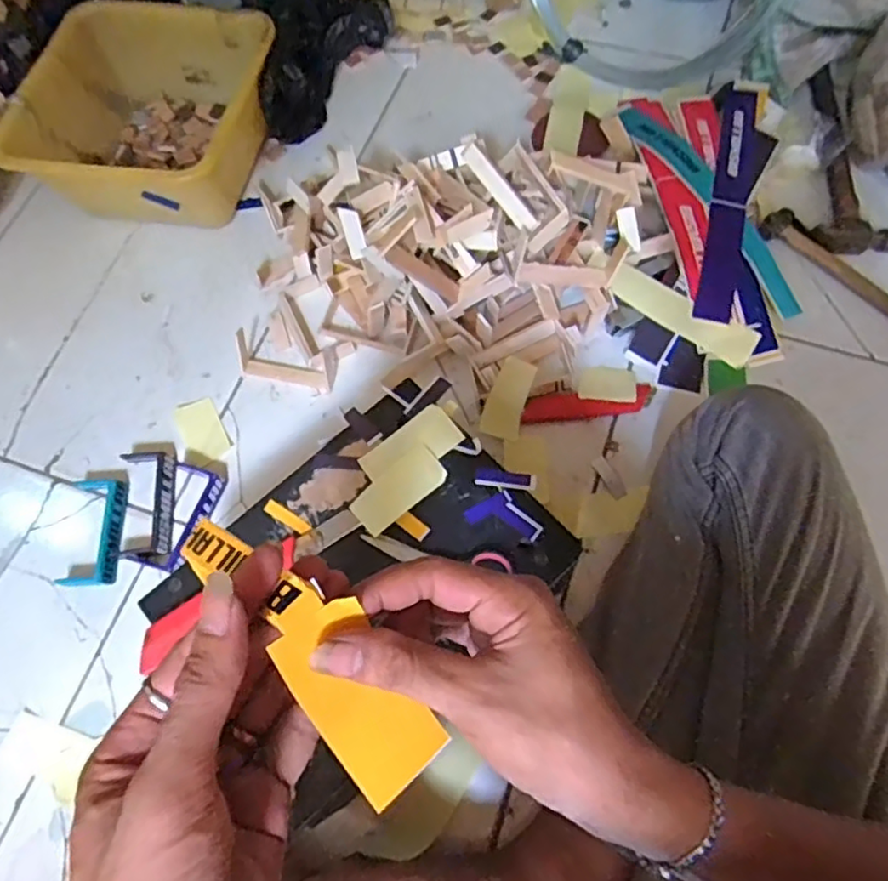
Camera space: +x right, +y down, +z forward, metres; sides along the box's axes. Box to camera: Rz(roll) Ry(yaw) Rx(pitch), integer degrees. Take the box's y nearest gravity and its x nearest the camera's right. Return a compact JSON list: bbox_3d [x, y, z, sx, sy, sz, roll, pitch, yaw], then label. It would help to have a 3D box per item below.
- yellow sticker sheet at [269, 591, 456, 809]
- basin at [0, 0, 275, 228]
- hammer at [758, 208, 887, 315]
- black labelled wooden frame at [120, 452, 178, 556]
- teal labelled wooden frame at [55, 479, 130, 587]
[{"bbox_3d":[-0.033,0.102,0.253,0.038,0.008,0.076,-35,94,-26],"label":"yellow sticker sheet"},{"bbox_3d":[-0.352,-0.386,0.787,0.281,0.140,0.239,3,68,5],"label":"basin"},{"bbox_3d":[0.462,-0.179,0.711,0.243,0.025,0.042,41,74,17],"label":"hammer"},{"bbox_3d":[-0.303,0.061,0.655,0.056,0.017,0.117,-11,67,-3],"label":"black labelled wooden frame"},{"bbox_3d":[-0.356,0.091,0.650,0.061,0.016,0.112,-2,67,1],"label":"teal labelled wooden frame"}]

